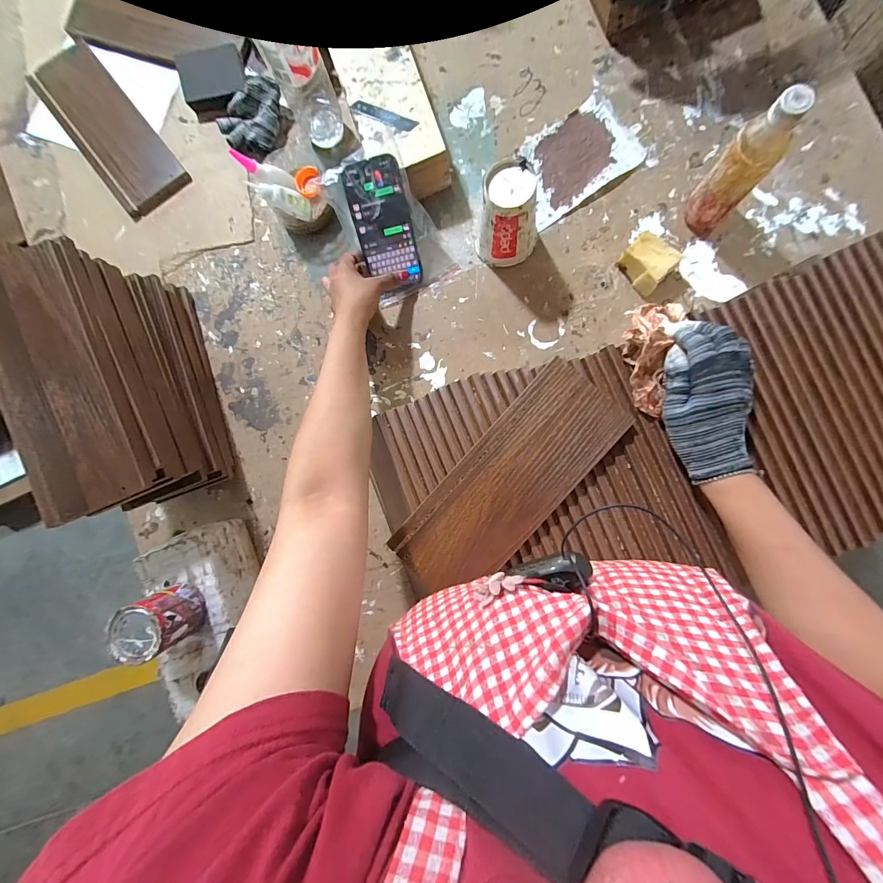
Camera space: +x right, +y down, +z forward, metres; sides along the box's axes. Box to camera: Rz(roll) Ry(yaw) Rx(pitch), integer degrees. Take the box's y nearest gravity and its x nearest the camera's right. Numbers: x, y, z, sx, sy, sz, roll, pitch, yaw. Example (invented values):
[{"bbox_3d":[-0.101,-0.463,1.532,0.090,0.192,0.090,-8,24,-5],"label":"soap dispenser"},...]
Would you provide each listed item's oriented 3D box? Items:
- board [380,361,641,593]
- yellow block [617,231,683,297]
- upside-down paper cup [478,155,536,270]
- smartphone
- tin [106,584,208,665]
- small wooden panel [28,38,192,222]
[{"bbox_3d":[0.077,0.048,0.427,0.112,0.011,0.292,42,92,8],"label":"board"},{"bbox_3d":[0.286,-0.248,0.518,0.054,0.044,0.062,-43,83,3],"label":"yellow block"},{"bbox_3d":[0.090,-0.298,0.505,0.082,0.124,0.066,10,88,8],"label":"upside-down paper cup"},{"bbox_3d":[-0.083,-0.310,0.541,0.079,0.017,0.158,-10,123,4],"label":"smartphone"},{"bbox_3d":[-0.327,0.209,0.436,0.060,0.072,0.062,0,87,7],"label":"tin"},{"bbox_3d":[-0.561,-0.528,0.627,0.117,0.020,0.335,-39,83,4],"label":"small wooden panel"}]

